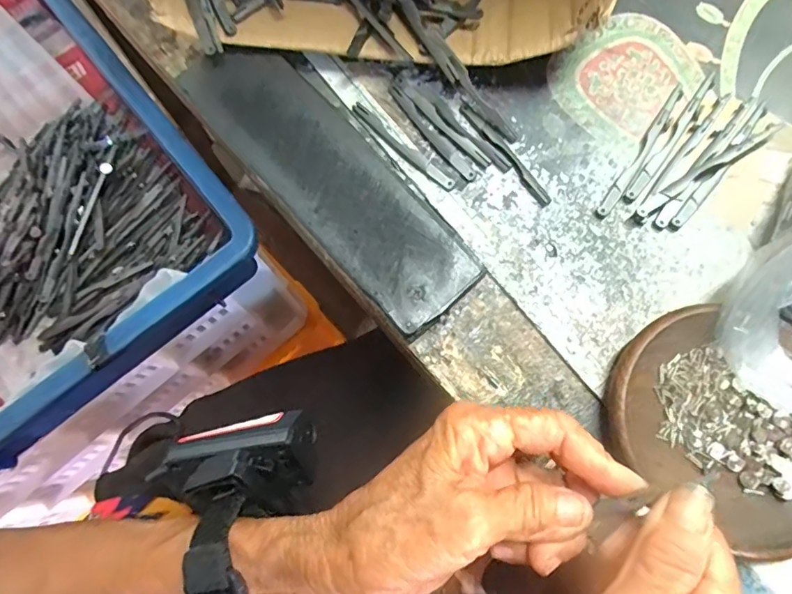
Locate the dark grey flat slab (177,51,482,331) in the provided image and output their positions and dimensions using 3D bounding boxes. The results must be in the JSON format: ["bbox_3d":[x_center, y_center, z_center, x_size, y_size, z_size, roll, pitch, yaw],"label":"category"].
[{"bbox_3d":[-0.036,-0.070,0.293,0.063,0.019,0.198,-40,77,-9],"label":"dark grey flat slab"}]

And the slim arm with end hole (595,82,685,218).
[{"bbox_3d":[0.145,-0.087,0.300,0.009,0.004,0.102,35,78,10],"label":"slim arm with end hole"}]

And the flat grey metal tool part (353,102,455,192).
[{"bbox_3d":[0.004,-0.089,0.305,0.079,0.004,0.008,43,80,12],"label":"flat grey metal tool part"}]

